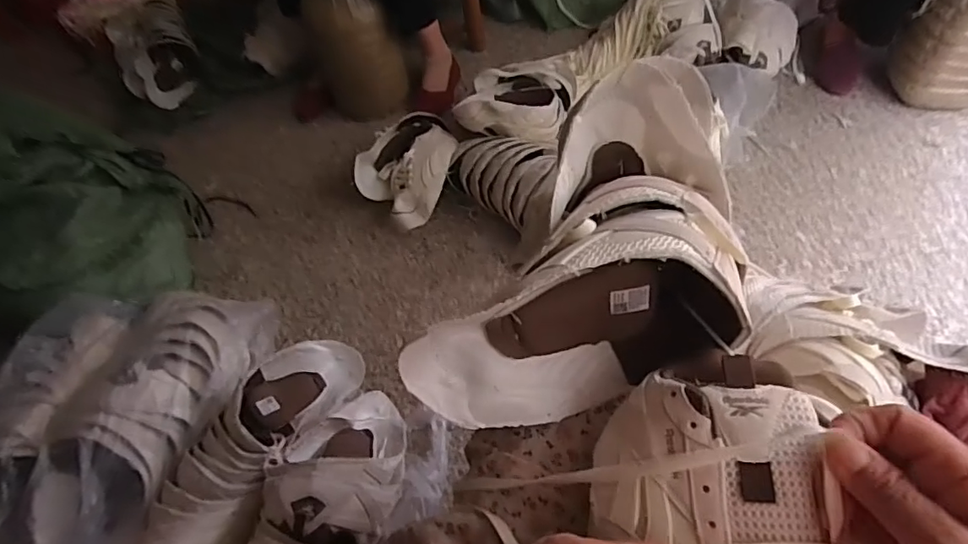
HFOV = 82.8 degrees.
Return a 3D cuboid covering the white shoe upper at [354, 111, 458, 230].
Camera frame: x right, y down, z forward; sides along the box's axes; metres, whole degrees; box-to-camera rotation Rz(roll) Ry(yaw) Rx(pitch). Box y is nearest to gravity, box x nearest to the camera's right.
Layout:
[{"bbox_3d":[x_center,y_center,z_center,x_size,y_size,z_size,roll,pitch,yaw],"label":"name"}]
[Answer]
[{"bbox_3d":[-0.148,-0.212,1.137,0.172,0.121,0.234,21,58,22],"label":"white shoe upper"}]

